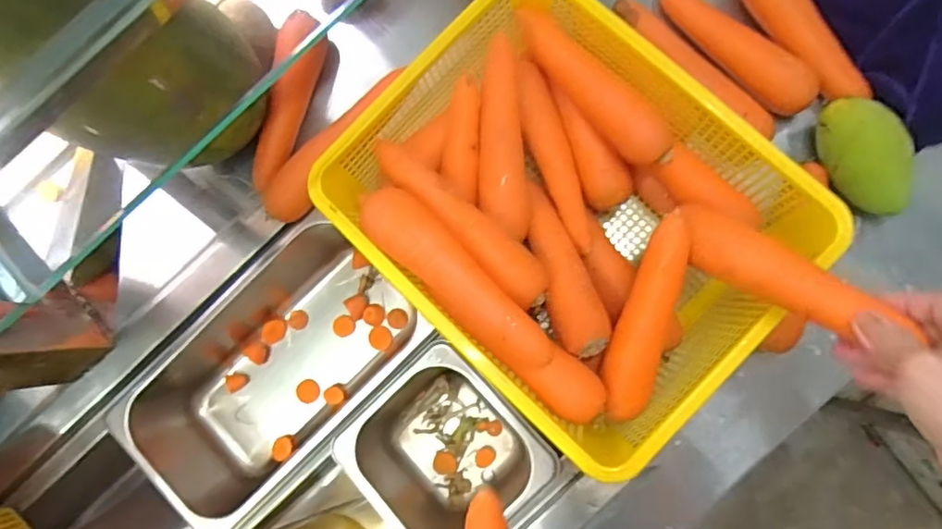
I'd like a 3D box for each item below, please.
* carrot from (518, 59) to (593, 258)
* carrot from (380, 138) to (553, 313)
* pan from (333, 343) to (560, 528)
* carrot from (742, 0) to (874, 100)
[{"bbox_3d":[0.072,-0.091,0.505,0.034,0.031,0.161,-19,83,3],"label":"carrot"},{"bbox_3d":[-0.007,-0.037,0.471,0.037,0.038,0.173,-45,83,0],"label":"carrot"},{"bbox_3d":[-0.028,0.191,0.609,0.172,0.094,0.170,38,89,7],"label":"pan"},{"bbox_3d":[0.304,-0.215,0.544,0.035,0.034,0.159,-36,83,1],"label":"carrot"}]

